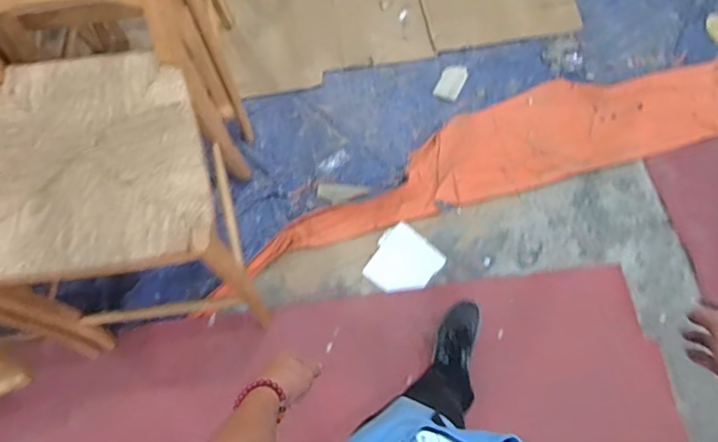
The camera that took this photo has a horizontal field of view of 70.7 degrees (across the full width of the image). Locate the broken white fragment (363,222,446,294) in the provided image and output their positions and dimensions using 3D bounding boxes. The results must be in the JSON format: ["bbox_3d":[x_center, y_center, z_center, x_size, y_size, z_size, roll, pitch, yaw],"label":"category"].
[{"bbox_3d":[0.124,0.120,1.457,0.184,0.020,0.194,40,76,15],"label":"broken white fragment"}]

